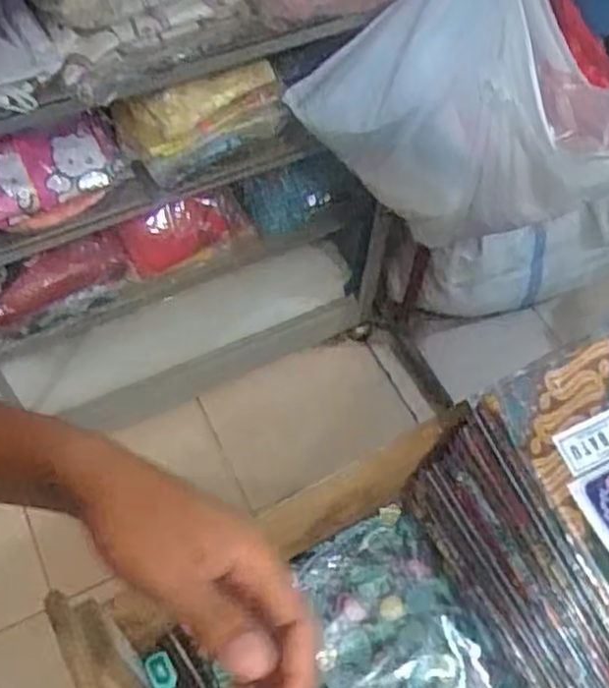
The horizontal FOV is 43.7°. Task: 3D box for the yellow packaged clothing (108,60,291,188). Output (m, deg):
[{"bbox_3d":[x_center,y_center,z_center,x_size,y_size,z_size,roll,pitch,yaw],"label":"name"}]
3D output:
[{"bbox_3d":[-0.139,-0.311,1.076,0.236,0.152,0.055,-29,64,-17],"label":"yellow packaged clothing"}]

